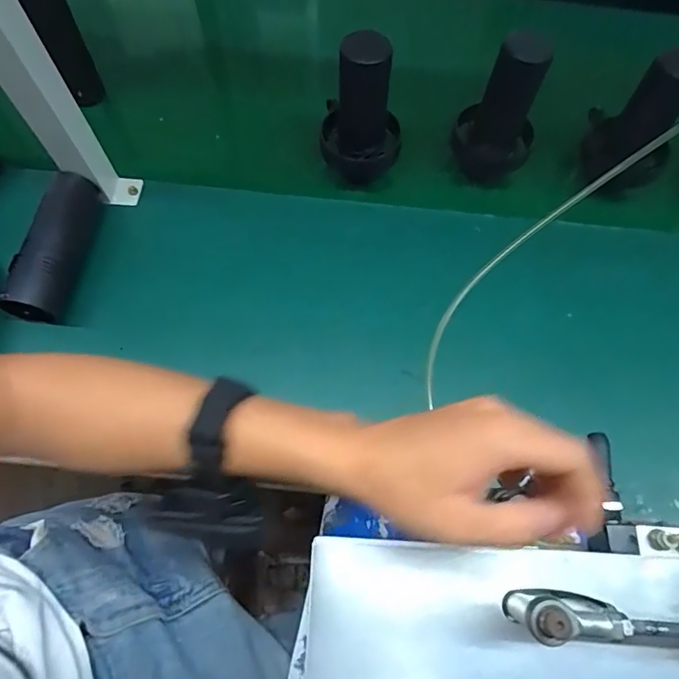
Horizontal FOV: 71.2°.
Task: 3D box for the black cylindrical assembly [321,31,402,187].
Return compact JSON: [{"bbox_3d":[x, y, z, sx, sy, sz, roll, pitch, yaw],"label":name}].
[{"bbox_3d":[0.028,-0.266,0.555,0.093,0.165,0.083,4,68,-1],"label":"black cylindrical assembly"}]

